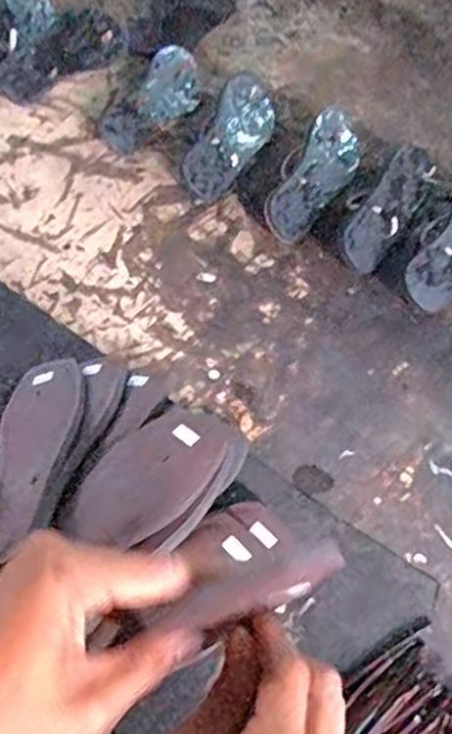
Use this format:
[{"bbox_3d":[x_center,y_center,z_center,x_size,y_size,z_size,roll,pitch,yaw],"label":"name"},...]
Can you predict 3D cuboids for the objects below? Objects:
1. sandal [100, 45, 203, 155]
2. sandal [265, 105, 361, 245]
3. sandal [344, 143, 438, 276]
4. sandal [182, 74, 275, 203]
[{"bbox_3d":[-0.104,-0.418,0.992,0.094,0.048,0.235,23,57,10],"label":"sandal"},{"bbox_3d":[0.130,-0.275,0.898,0.078,0.036,0.241,26,70,12],"label":"sandal"},{"bbox_3d":[0.212,-0.223,0.873,0.082,0.064,0.210,32,59,15],"label":"sandal"},{"bbox_3d":[0.010,-0.336,0.941,0.090,0.031,0.223,32,66,-16],"label":"sandal"}]

